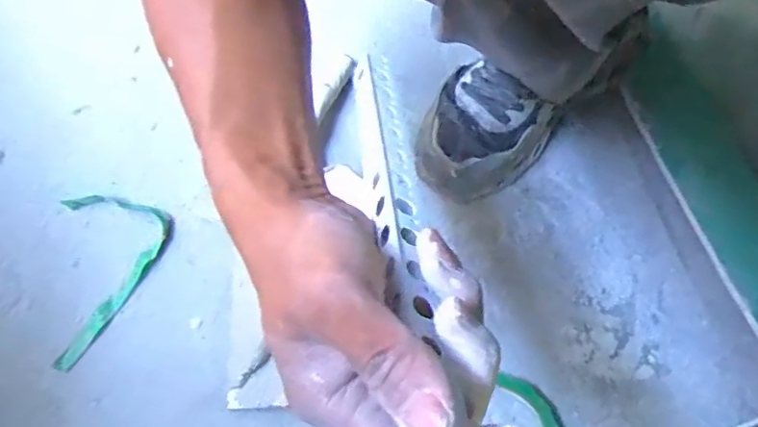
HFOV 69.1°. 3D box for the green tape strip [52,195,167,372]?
[{"bbox_3d":[-0.244,0.055,0.501,0.092,0.013,0.159,-6,66,1],"label":"green tape strip"}]

